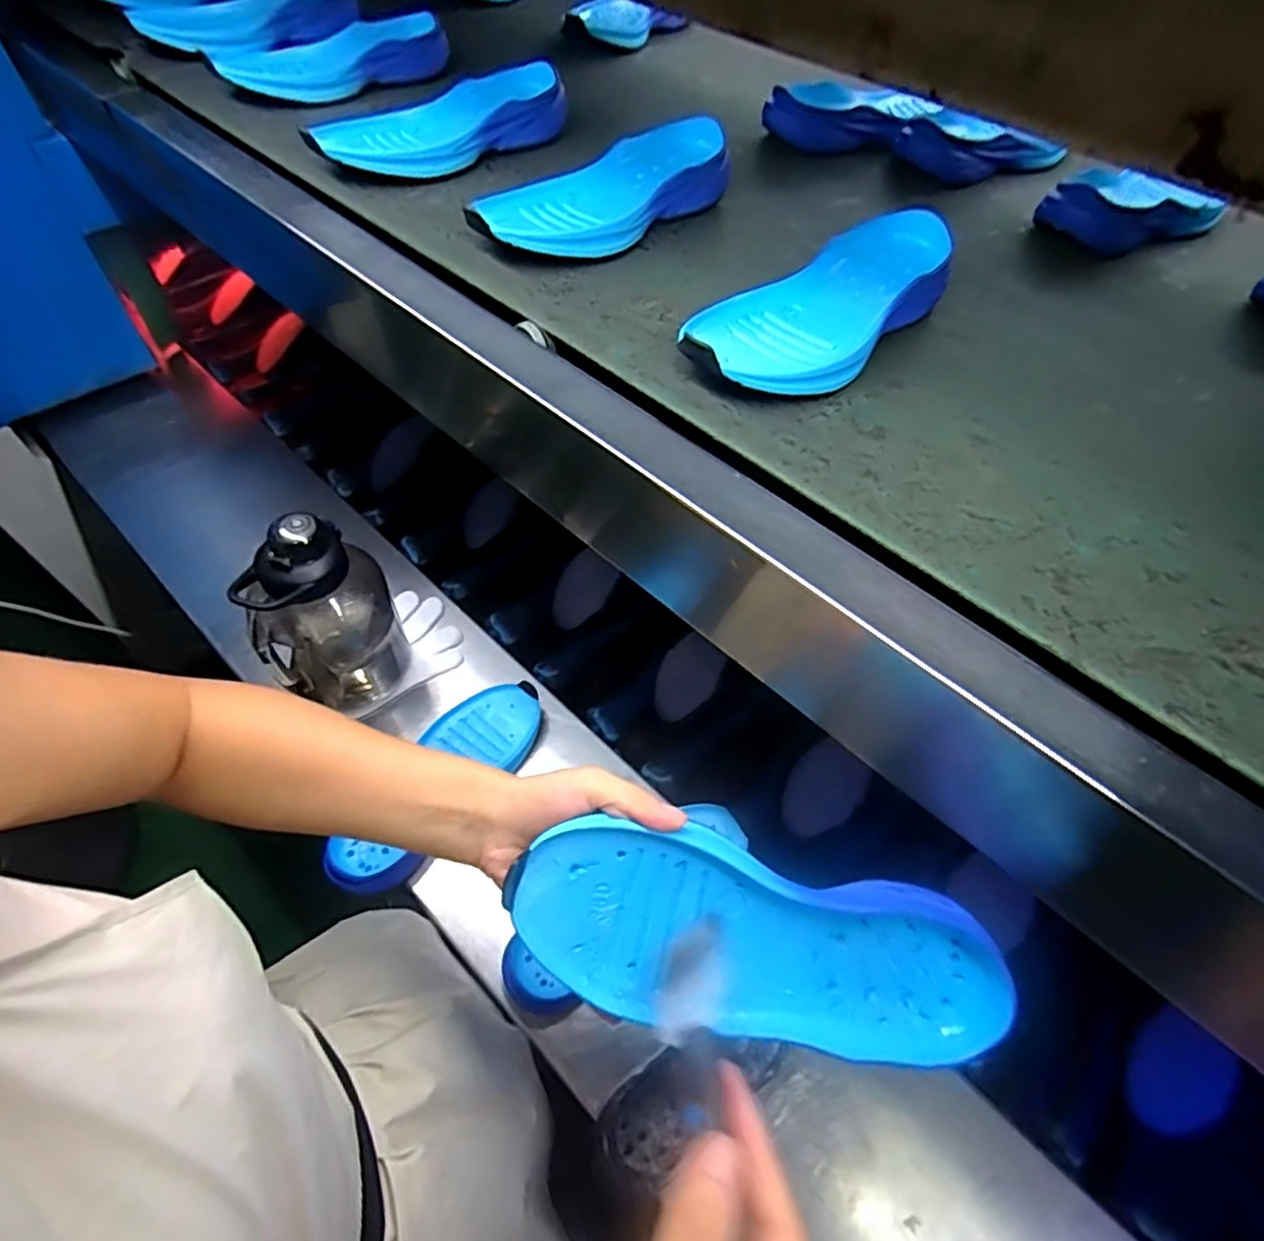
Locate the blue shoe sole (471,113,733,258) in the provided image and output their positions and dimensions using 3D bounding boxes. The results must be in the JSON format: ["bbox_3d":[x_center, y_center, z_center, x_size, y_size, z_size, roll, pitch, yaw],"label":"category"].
[{"bbox_3d":[-0.013,-0.328,0.508,0.243,0.043,0.086,-33,63,-25],"label":"blue shoe sole"}]

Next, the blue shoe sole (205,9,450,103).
[{"bbox_3d":[-0.274,-0.522,0.607,0.073,0.045,0.206,38,62,21],"label":"blue shoe sole"}]

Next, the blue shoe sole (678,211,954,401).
[{"bbox_3d":[0.130,-0.217,0.445,0.100,0.044,0.240,36,59,20],"label":"blue shoe sole"}]

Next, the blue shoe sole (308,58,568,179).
[{"bbox_3d":[-0.154,-0.412,0.550,0.225,0.048,0.078,-38,66,-24],"label":"blue shoe sole"}]

